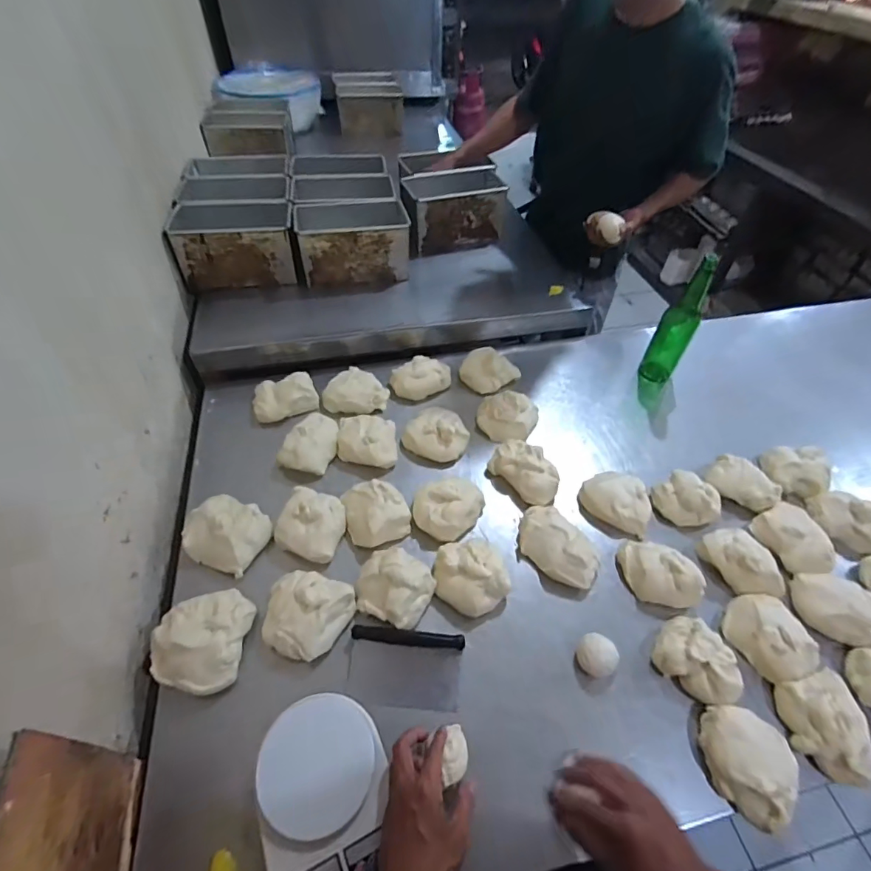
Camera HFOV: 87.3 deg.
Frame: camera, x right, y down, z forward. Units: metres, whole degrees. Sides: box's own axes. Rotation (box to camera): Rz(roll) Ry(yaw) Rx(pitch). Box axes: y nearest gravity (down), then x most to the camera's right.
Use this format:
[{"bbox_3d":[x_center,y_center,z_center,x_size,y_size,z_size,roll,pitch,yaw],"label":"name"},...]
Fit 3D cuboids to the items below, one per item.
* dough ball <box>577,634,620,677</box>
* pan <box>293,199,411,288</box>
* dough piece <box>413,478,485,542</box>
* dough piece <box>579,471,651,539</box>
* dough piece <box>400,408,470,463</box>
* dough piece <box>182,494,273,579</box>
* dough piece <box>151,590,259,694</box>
[{"bbox_3d":[0.225,0.307,0.637,0.049,0.034,0.050,1,50,-1],"label":"dough ball"},{"bbox_3d":[-0.202,-0.475,1.145,0.255,0.160,0.186,-7,50,-7],"label":"pan"},{"bbox_3d":[0.023,0.119,0.781,0.103,0.048,0.122,33,57,24],"label":"dough piece"},{"bbox_3d":[0.314,0.113,0.801,0.117,0.049,0.097,18,52,13],"label":"dough piece"},{"bbox_3d":[0.006,-0.012,0.883,0.117,0.050,0.114,20,52,15],"label":"dough piece"},{"bbox_3d":[-0.339,0.153,0.735,0.127,0.054,0.112,19,52,15],"label":"dough piece"},{"bbox_3d":[-0.321,0.279,0.635,0.115,0.057,0.133,6,50,4],"label":"dough piece"}]

